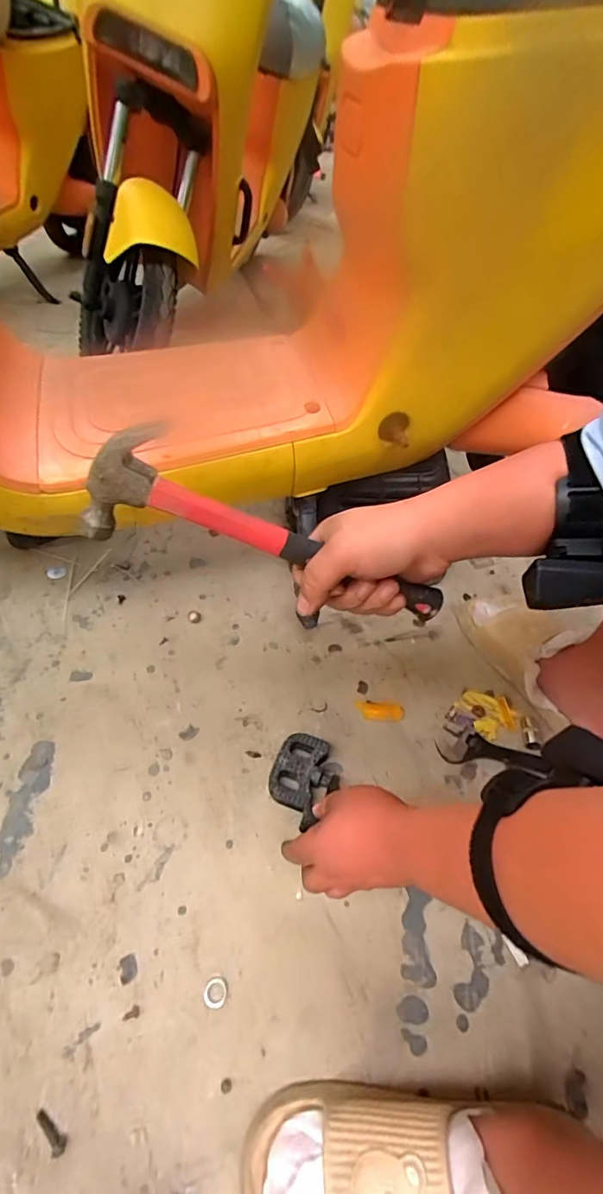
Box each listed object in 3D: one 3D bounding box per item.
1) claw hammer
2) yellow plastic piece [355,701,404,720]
[{"bbox_3d":[-0.014,-0.038,0.364,0.271,0.088,0.022,20,45,-18],"label":"claw hammer"},{"bbox_3d":[0.107,0.155,0.670,0.065,0.005,0.025,5,48,-1],"label":"yellow plastic piece"}]

